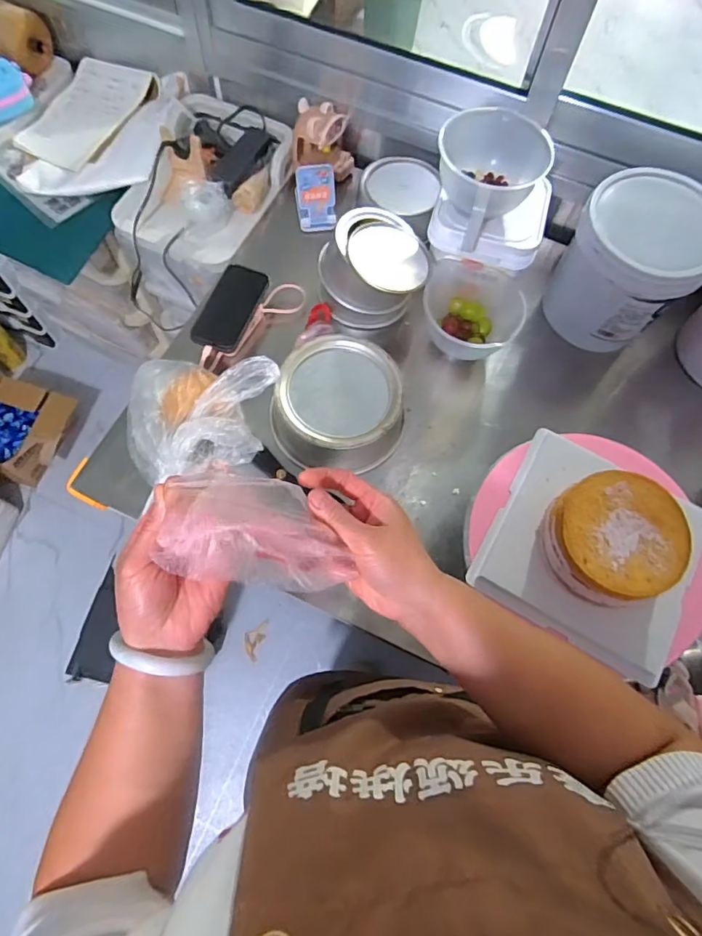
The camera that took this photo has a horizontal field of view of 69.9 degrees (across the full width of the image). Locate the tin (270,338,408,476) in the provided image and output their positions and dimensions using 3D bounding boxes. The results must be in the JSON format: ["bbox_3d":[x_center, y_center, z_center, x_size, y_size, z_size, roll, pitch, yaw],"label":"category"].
[{"bbox_3d":[-0.014,-0.095,0.748,0.194,0.075,0.192,9,69,1],"label":"tin"}]

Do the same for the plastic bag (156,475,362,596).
[{"bbox_3d":[-0.066,0.045,0.369,0.134,0.052,0.083,8,69,0],"label":"plastic bag"}]

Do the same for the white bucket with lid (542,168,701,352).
[{"bbox_3d":[0.429,-0.312,0.782,0.184,0.176,0.191,1,69,-3],"label":"white bucket with lid"}]

